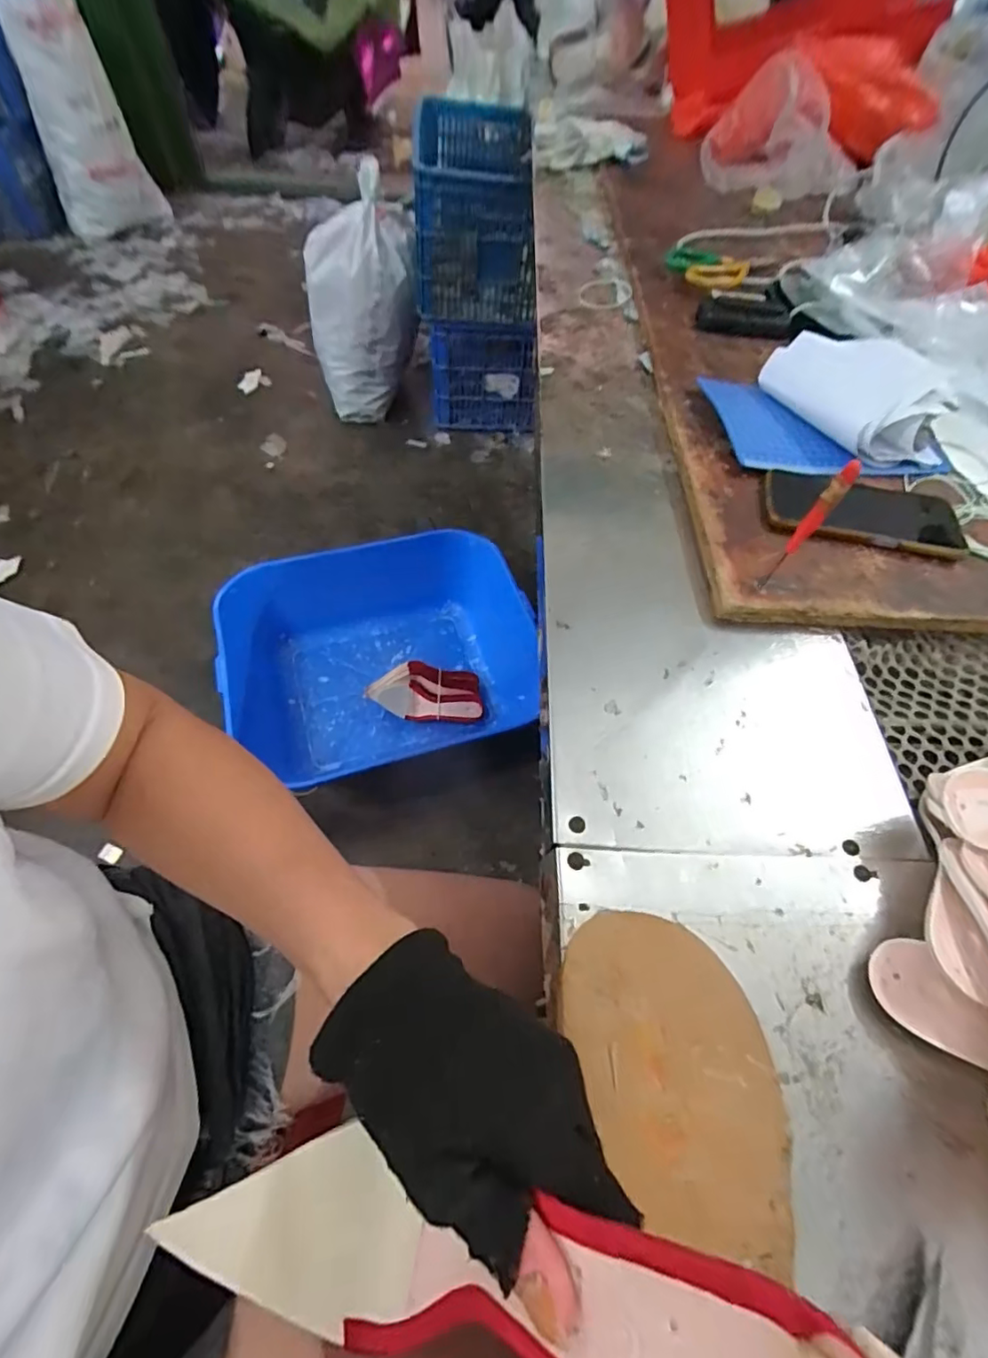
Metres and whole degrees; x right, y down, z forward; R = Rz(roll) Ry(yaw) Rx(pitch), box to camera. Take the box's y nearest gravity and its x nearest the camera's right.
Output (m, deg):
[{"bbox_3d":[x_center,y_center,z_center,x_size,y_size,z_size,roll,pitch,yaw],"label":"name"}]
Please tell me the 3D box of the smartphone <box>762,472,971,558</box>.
[{"bbox_3d":[0.320,-0.146,0.491,0.162,0.016,0.067,11,57,3],"label":"smartphone"}]

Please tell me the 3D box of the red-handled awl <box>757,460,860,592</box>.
[{"bbox_3d":[0.216,-0.099,0.397,0.012,0.123,0.013,38,62,19],"label":"red-handled awl"}]

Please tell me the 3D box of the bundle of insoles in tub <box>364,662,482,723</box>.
[{"bbox_3d":[-0.141,0.024,1.187,0.230,0.082,0.122,1,57,-3],"label":"bundle of insoles in tub"}]

